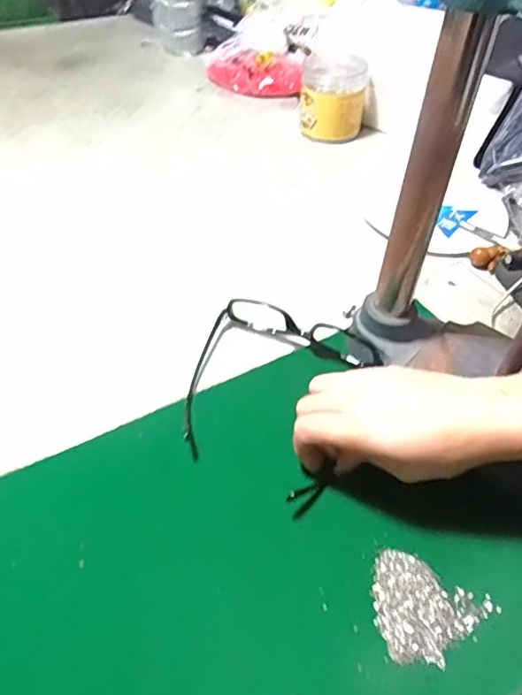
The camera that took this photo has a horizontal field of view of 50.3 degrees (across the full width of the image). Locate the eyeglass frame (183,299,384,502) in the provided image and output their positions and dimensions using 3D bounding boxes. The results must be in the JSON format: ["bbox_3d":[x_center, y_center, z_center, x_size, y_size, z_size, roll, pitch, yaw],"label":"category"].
[{"bbox_3d":[0.006,0.023,0.430,0.155,0.039,0.148,29,51,24],"label":"eyeglass frame"}]

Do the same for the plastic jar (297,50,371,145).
[{"bbox_3d":[0.091,-0.322,0.712,0.084,0.081,0.089,8,47,3],"label":"plastic jar"}]

